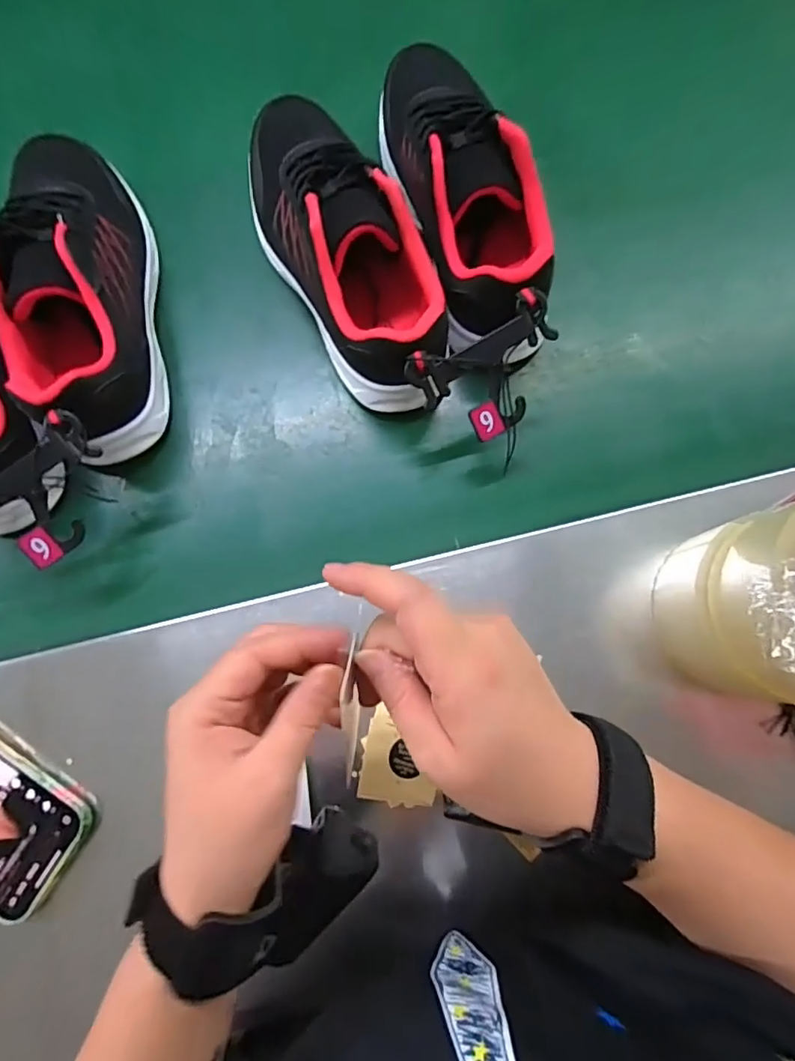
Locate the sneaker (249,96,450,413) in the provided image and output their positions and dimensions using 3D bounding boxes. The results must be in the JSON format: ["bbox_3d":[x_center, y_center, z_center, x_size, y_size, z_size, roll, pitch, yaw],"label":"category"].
[{"bbox_3d":[-0.039,-0.200,0.392,0.087,0.087,0.251,-30,80,-5],"label":"sneaker"}]

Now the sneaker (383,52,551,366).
[{"bbox_3d":[0.050,-0.246,0.401,0.077,0.089,0.265,-20,79,-3],"label":"sneaker"}]

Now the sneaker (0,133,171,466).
[{"bbox_3d":[-0.235,-0.178,0.393,0.086,0.091,0.253,-9,79,-1],"label":"sneaker"}]

